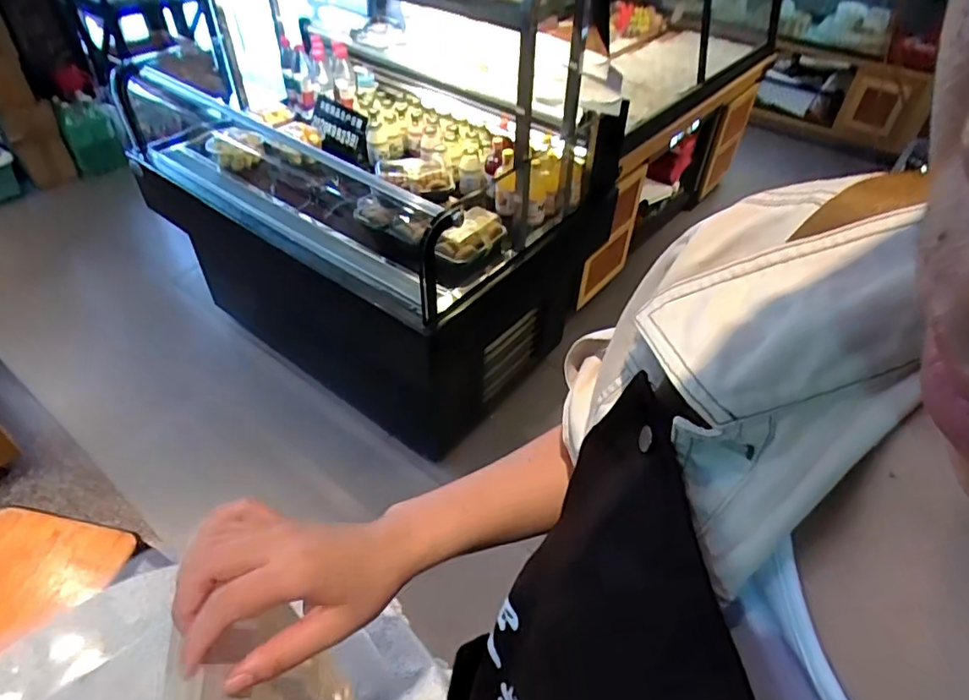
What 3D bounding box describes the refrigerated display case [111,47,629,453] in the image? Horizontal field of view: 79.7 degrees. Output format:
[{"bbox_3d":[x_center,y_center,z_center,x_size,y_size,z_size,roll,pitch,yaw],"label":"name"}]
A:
[{"bbox_3d":[-0.355,-0.411,1.833,1.225,0.757,0.862,29,50,24],"label":"refrigerated display case"}]

